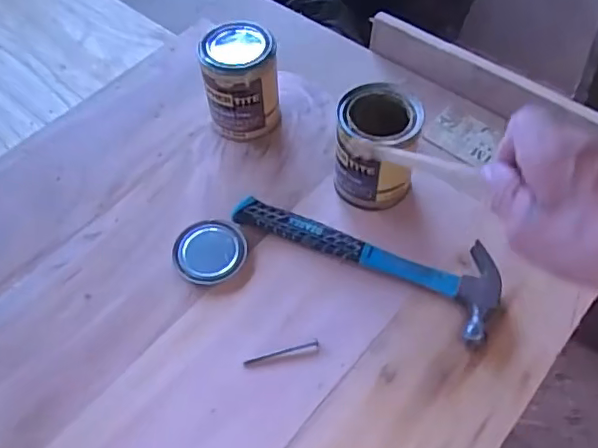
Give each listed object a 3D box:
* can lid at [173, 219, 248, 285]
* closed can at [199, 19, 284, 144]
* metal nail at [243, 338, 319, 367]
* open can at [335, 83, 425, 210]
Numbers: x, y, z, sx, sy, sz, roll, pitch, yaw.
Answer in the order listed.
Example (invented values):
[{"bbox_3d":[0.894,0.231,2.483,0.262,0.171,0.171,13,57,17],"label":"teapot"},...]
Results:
[{"bbox_3d":[-0.092,0.025,0.590,0.074,0.007,0.076,-1,56,1],"label":"can lid"},{"bbox_3d":[-0.064,-0.163,0.656,0.081,0.111,0.086,2,56,3],"label":"closed can"},{"bbox_3d":[-0.016,0.120,0.528,0.072,0.004,0.007,-15,57,-8],"label":"metal nail"},{"bbox_3d":[0.082,-0.081,0.599,0.080,0.105,0.094,6,56,6],"label":"open can"}]

